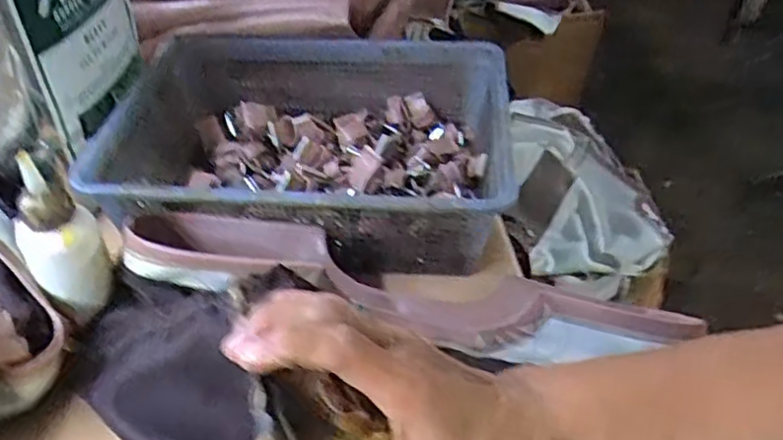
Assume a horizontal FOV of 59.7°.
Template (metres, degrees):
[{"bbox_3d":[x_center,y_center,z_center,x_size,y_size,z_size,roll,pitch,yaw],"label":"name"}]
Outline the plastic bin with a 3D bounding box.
[{"bbox_3d":[-0.061,-0.056,0.558,0.299,0.087,0.224,1,42,2],"label":"plastic bin"}]

